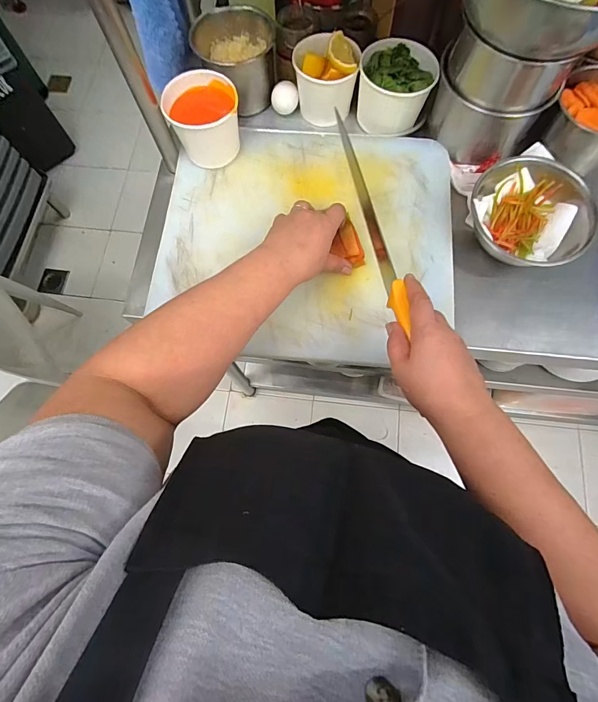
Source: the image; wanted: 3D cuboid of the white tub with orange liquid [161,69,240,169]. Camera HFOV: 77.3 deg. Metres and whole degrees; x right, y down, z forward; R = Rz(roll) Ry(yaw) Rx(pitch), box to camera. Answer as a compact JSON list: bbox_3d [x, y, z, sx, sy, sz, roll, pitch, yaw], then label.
[{"bbox_3d":[-0.129,-0.318,0.519,0.091,0.077,0.093,0,73,1],"label":"white tub with orange liquid"}]

